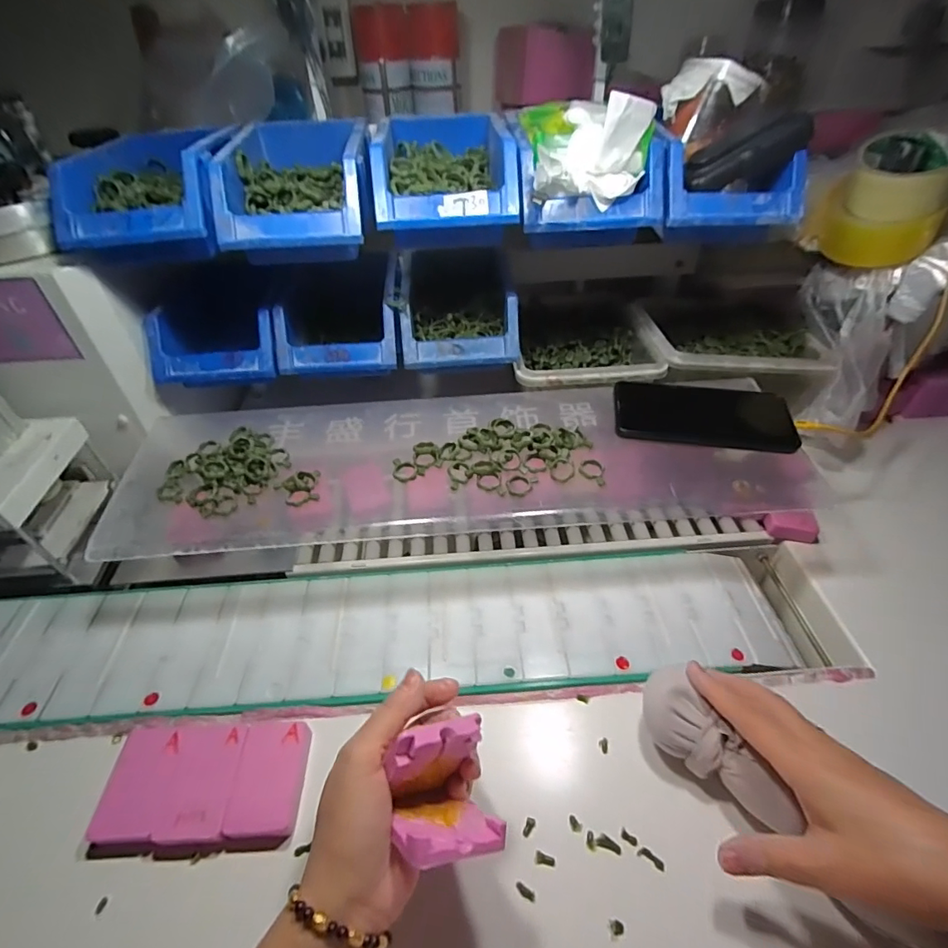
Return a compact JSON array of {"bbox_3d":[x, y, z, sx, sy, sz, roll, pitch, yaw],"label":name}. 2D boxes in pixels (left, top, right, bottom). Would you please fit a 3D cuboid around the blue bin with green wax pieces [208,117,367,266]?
[{"bbox_3d":[-0.166,-0.273,0.476,0.125,0.079,0.183,-5,43,-4],"label":"blue bin with green wax pieces"}]

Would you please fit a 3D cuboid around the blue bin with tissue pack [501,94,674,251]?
[{"bbox_3d":[0.099,-0.294,0.463,0.126,0.096,0.167,-4,43,-3],"label":"blue bin with tissue pack"}]

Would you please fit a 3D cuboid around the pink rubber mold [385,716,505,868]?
[{"bbox_3d":[-0.016,0.181,0.275,0.056,0.057,0.061,-13,44,-12],"label":"pink rubber mold"}]

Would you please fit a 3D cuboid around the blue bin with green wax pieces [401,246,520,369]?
[{"bbox_3d":[-0.019,-0.193,0.555,0.125,0.061,0.176,-4,43,-3],"label":"blue bin with green wax pieces"}]

